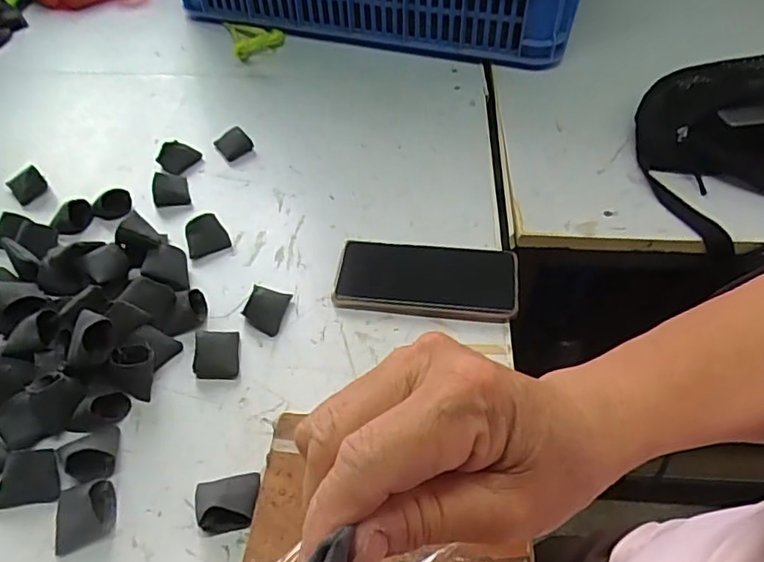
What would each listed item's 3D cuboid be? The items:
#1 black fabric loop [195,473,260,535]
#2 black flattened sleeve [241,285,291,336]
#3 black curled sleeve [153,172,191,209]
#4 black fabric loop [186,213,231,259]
[{"bbox_3d":[-0.105,0.147,0.390,0.042,0.021,0.037,-10,49,-7],"label":"black fabric loop"},{"bbox_3d":[-0.100,0.023,0.500,0.031,0.021,0.042,8,49,8],"label":"black flattened sleeve"},{"bbox_3d":[-0.223,-0.097,0.608,0.036,0.019,0.036,-16,50,-13],"label":"black curled sleeve"},{"bbox_3d":[-0.169,-0.045,0.556,0.039,0.024,0.030,-22,52,-18],"label":"black fabric loop"}]

